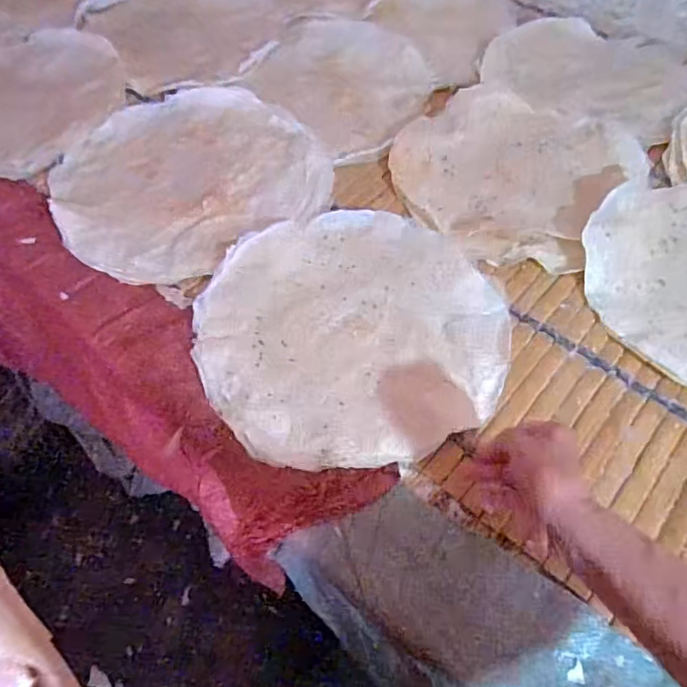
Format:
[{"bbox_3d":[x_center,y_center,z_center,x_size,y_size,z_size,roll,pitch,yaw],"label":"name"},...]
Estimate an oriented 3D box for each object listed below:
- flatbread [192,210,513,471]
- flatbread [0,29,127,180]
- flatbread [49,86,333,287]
[{"bbox_3d":[0.008,-0.025,0.610,0.322,0.019,0.325,-2,56,3],"label":"flatbread"},{"bbox_3d":[-0.520,-0.382,0.870,0.342,0.014,0.348,-2,56,3],"label":"flatbread"},{"bbox_3d":[-0.212,-0.234,0.761,0.343,0.013,0.337,-2,56,3],"label":"flatbread"}]

